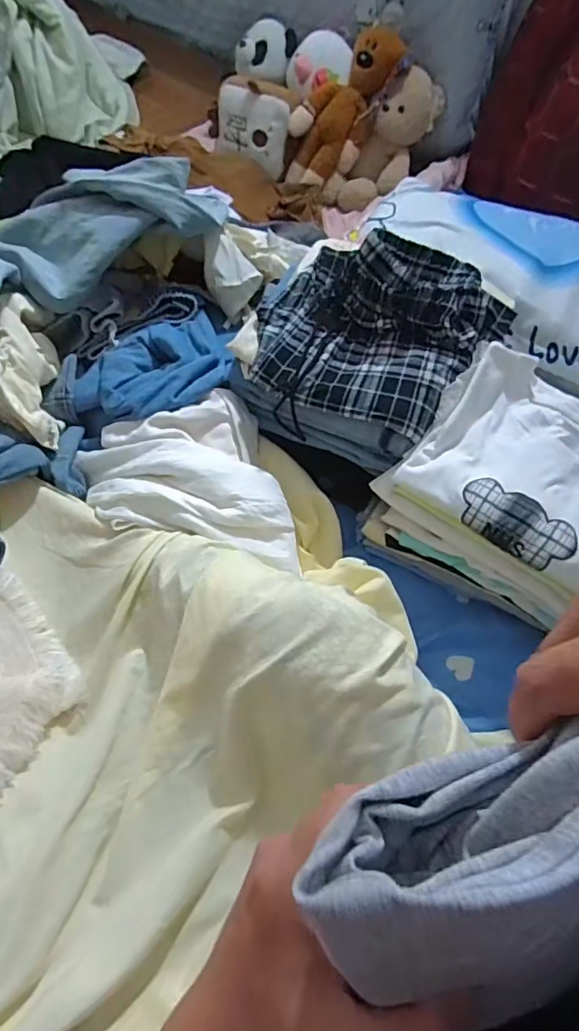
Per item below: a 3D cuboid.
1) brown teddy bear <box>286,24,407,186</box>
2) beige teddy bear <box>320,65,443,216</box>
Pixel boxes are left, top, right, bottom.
[{"bbox_3d":[0.098,-0.790,1.020,0.102,0.296,0.105,4,49,-47],"label":"brown teddy bear"},{"bbox_3d":[0.190,-0.744,1.062,0.127,0.272,0.113,36,26,-14],"label":"beige teddy bear"}]

